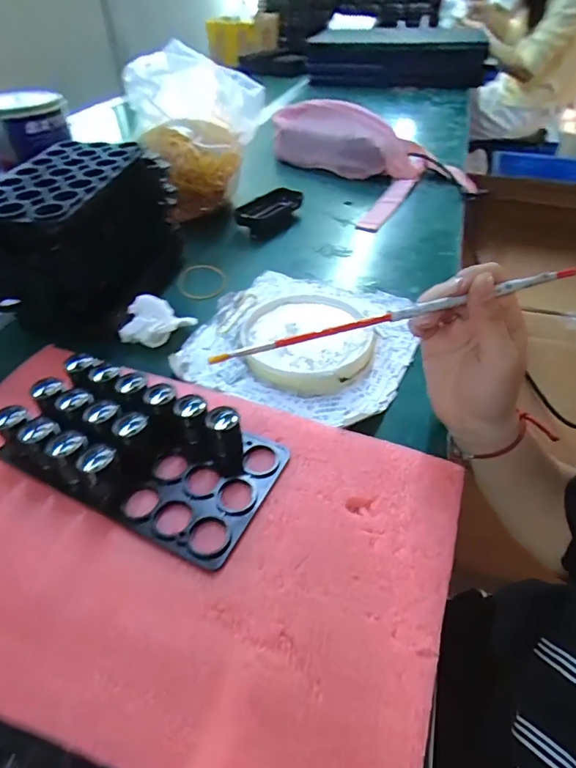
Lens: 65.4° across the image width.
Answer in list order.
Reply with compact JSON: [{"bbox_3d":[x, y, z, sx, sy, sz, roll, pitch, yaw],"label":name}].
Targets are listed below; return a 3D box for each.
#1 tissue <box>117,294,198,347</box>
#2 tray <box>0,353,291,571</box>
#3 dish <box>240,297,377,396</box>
[{"bbox_3d":[-0.126,-0.062,0.431,0.056,0.029,0.049,12,45,15],"label":"tissue"},{"bbox_3d":[-0.099,0.039,0.312,0.183,0.035,0.105,16,46,19],"label":"tray"},{"bbox_3d":[0.018,-0.043,0.422,0.118,0.014,0.122,-1,43,1],"label":"dish"}]

